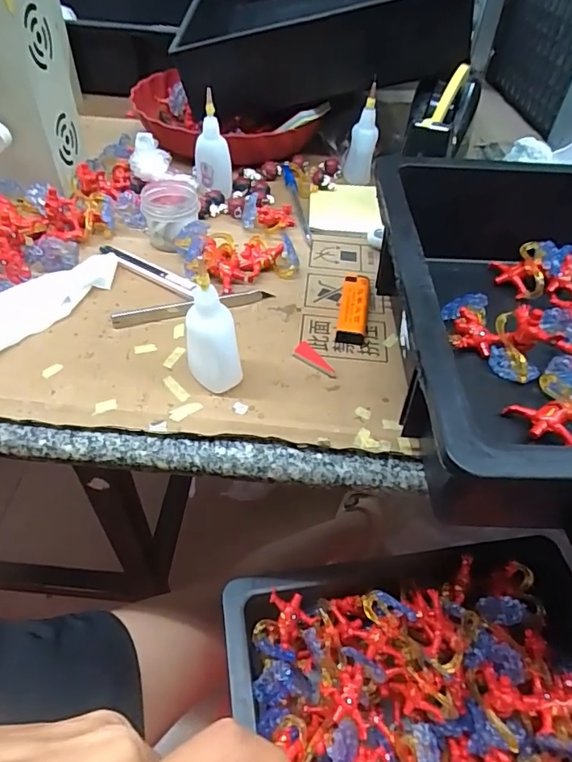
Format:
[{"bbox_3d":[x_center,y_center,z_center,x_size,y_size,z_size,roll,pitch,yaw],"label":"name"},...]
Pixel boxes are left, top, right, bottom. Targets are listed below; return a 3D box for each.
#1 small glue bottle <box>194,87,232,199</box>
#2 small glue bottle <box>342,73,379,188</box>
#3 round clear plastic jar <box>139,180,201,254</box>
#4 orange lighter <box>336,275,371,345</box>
[{"bbox_3d":[-0.080,-0.245,0.511,0.036,0.096,0.029,-19,52,-19],"label":"small glue bottle"},{"bbox_3d":[0.087,-0.279,0.552,0.034,0.100,0.026,6,48,2],"label":"small glue bottle"},{"bbox_3d":[-0.110,-0.160,0.472,0.053,0.043,0.060,-14,49,-16],"label":"round clear plastic jar"},{"bbox_3d":[0.057,-0.061,0.413,0.023,0.015,0.079,10,48,5],"label":"orange lighter"}]

